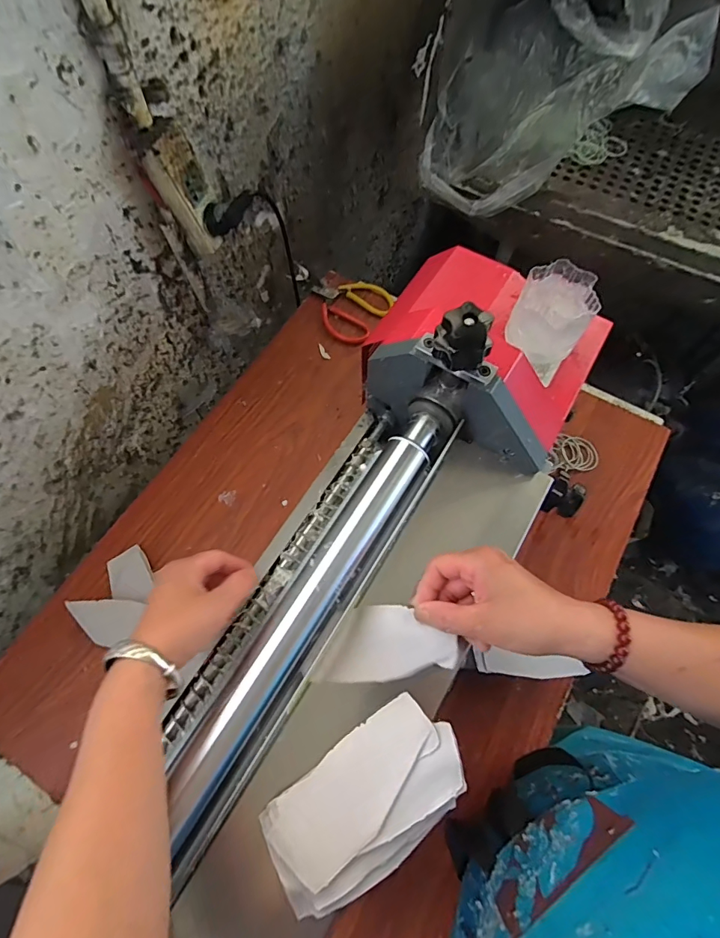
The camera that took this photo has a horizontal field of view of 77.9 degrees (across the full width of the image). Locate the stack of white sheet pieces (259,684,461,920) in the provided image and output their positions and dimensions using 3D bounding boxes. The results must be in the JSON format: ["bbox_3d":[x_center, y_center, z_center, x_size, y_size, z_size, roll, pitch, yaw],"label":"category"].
[{"bbox_3d":[0.008,0.244,0.325,0.146,0.026,0.086,-35,72,-13],"label":"stack of white sheet pieces"}]

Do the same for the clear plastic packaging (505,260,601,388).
[{"bbox_3d":[0.194,-0.155,0.457,0.076,0.077,0.087,35,72,13],"label":"clear plastic packaging"}]

